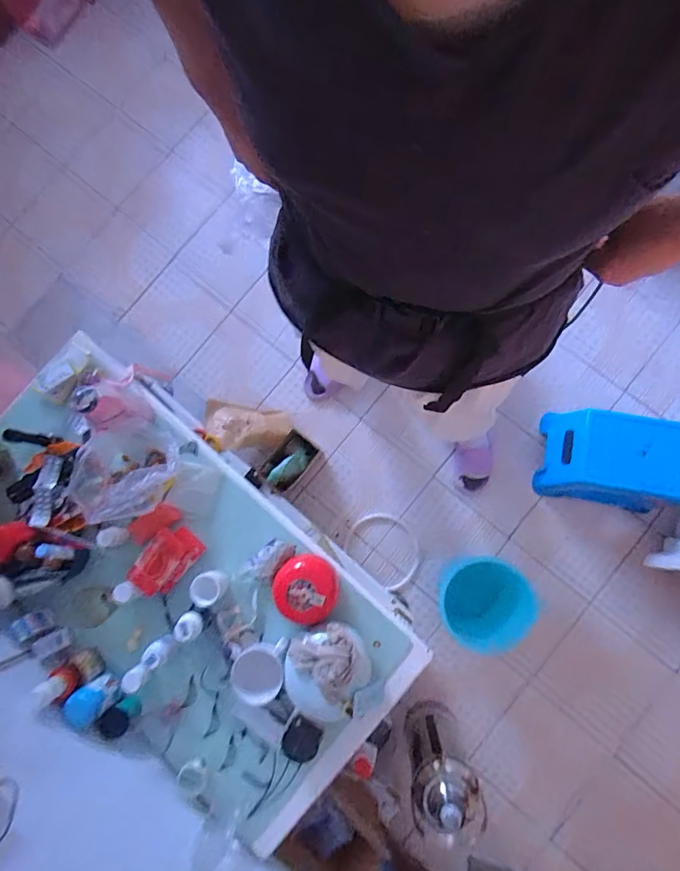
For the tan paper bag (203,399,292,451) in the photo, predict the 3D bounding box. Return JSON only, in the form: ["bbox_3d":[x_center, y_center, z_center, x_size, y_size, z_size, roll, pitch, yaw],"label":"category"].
[{"bbox_3d":[-0.291,-0.019,1.404,0.241,0.122,0.151,5,82,6],"label":"tan paper bag"}]

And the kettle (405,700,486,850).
[{"bbox_3d":[0.250,0.812,1.106,0.138,0.392,0.150,-1,82,5],"label":"kettle"}]

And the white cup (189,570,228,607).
[{"bbox_3d":[-0.282,0.329,0.962,0.062,0.063,0.069,15,83,7],"label":"white cup"}]

